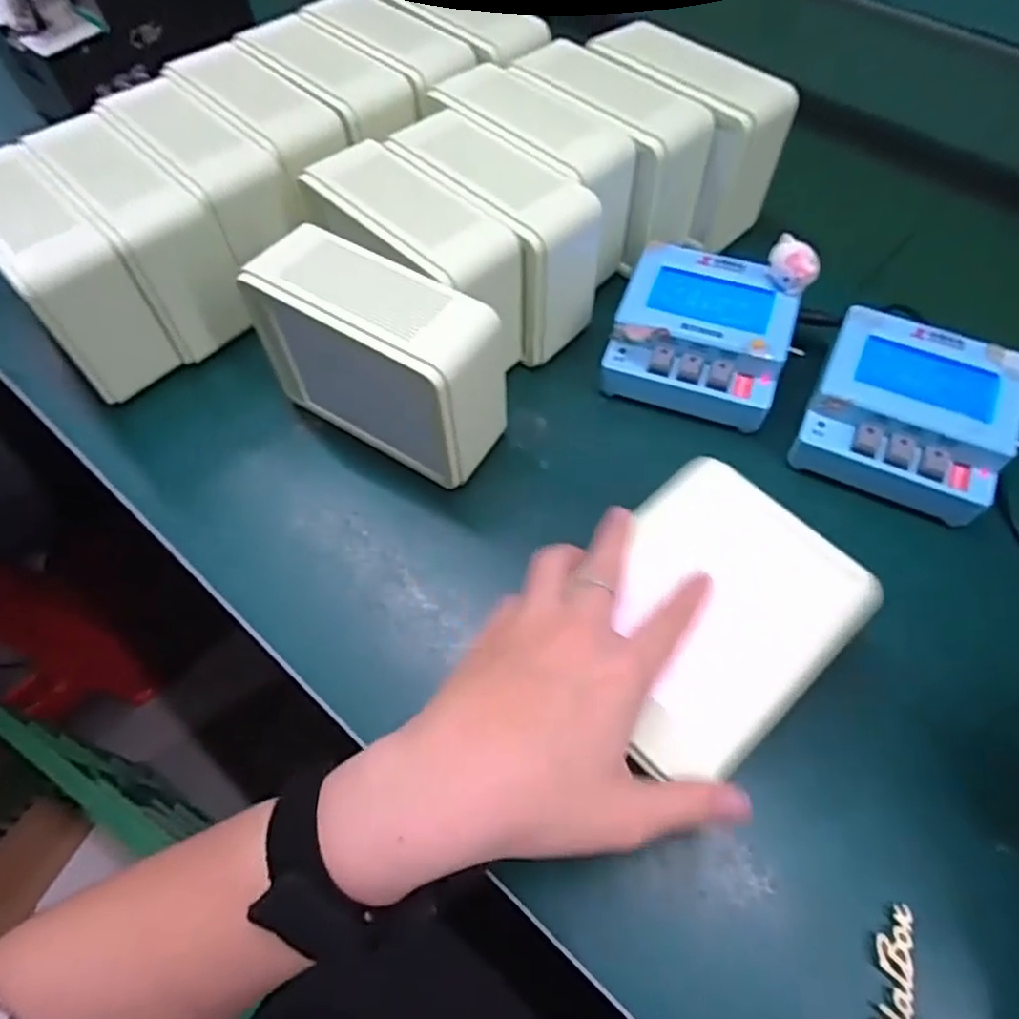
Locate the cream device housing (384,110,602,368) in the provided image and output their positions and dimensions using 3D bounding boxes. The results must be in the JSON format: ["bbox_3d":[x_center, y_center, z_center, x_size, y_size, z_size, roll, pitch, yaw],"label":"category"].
[{"bbox_3d":[-0.009,-0.175,0.434,0.136,0.095,0.062,40,67,22],"label":"cream device housing"}]

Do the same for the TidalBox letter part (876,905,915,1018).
[{"bbox_3d":[0.158,0.193,0.277,0.013,0.008,0.055,14,60,9],"label":"TidalBox letter part"}]

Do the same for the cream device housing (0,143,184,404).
[{"bbox_3d":[-0.282,-0.148,0.430,0.057,0.098,0.128,-39,66,-20],"label":"cream device housing"}]

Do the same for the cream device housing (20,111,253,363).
[{"bbox_3d":[-0.235,-0.171,0.433,0.052,0.095,0.129,-40,66,-21],"label":"cream device housing"}]

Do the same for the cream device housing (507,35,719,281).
[{"bbox_3d":[0.065,-0.248,0.471,0.057,0.088,0.135,-37,65,-20],"label":"cream device housing"}]

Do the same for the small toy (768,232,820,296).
[{"bbox_3d":[0.169,-0.144,0.408,0.029,0.030,0.021,23,62,14],"label":"small toy"}]

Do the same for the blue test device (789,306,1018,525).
[{"bbox_3d":[0.228,-0.054,0.394,0.103,0.053,0.100,23,62,14],"label":"blue test device"}]

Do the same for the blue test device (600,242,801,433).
[{"bbox_3d":[0.119,-0.109,0.424,0.101,0.043,0.097,17,60,11],"label":"blue test device"}]

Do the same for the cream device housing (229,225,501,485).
[{"bbox_3d":[-0.071,-0.085,0.389,0.139,0.099,0.062,28,63,17],"label":"cream device housing"}]

